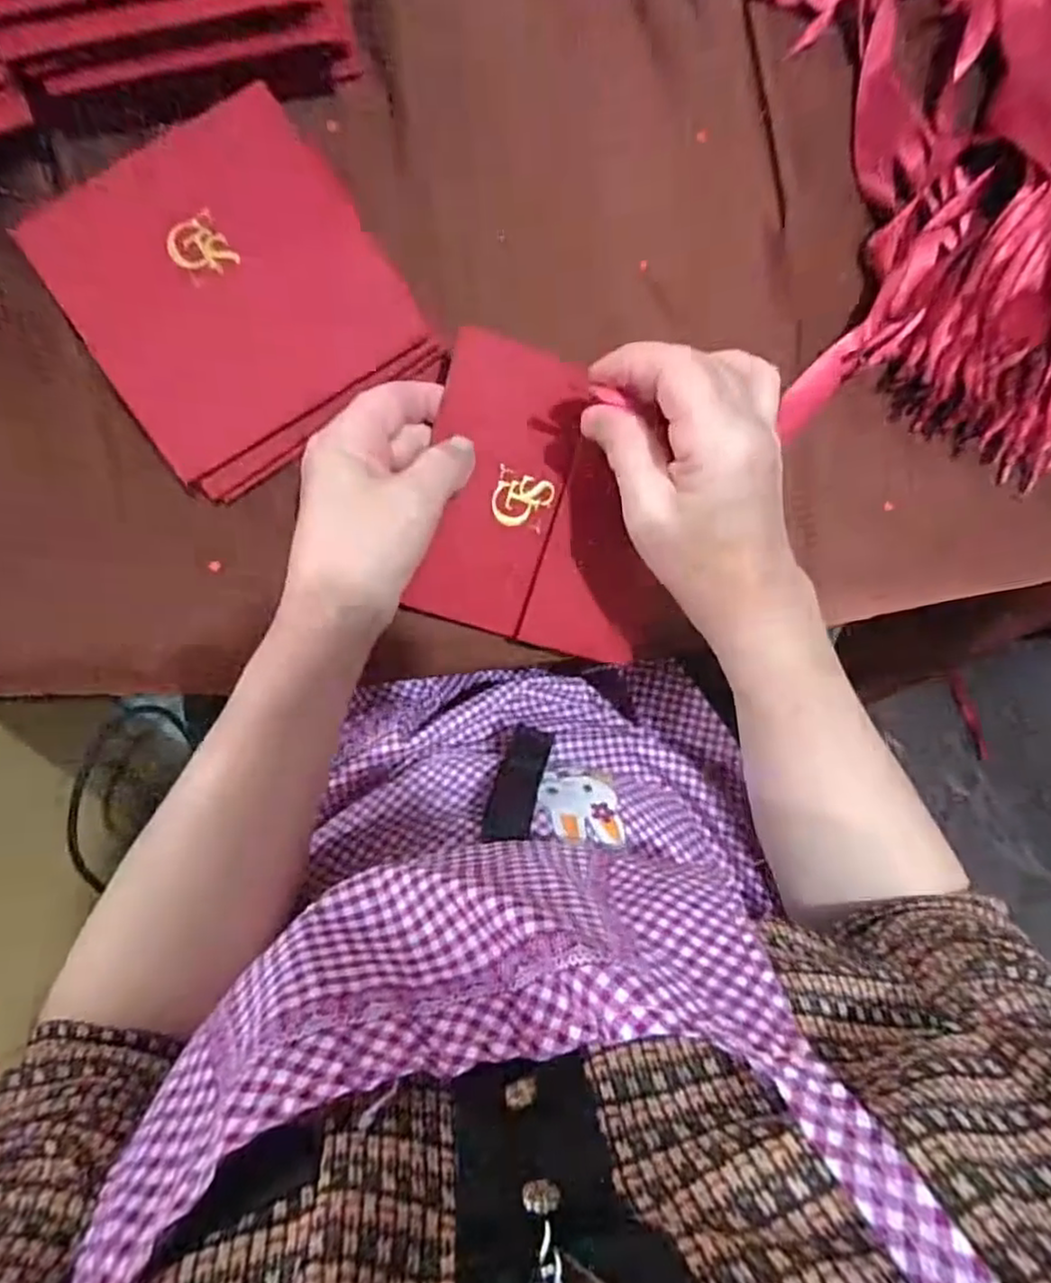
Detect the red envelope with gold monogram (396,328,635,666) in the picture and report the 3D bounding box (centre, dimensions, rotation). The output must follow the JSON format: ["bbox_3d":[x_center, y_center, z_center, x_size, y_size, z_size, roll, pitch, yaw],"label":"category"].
[{"bbox_3d":[0.011,-0.068,0.352,0.120,0.004,0.139,11,102,-14],"label":"red envelope with gold monogram"}]

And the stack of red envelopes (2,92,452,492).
[{"bbox_3d":[-0.139,-0.169,0.342,0.146,0.045,0.141,-37,92,-6],"label":"stack of red envelopes"}]

